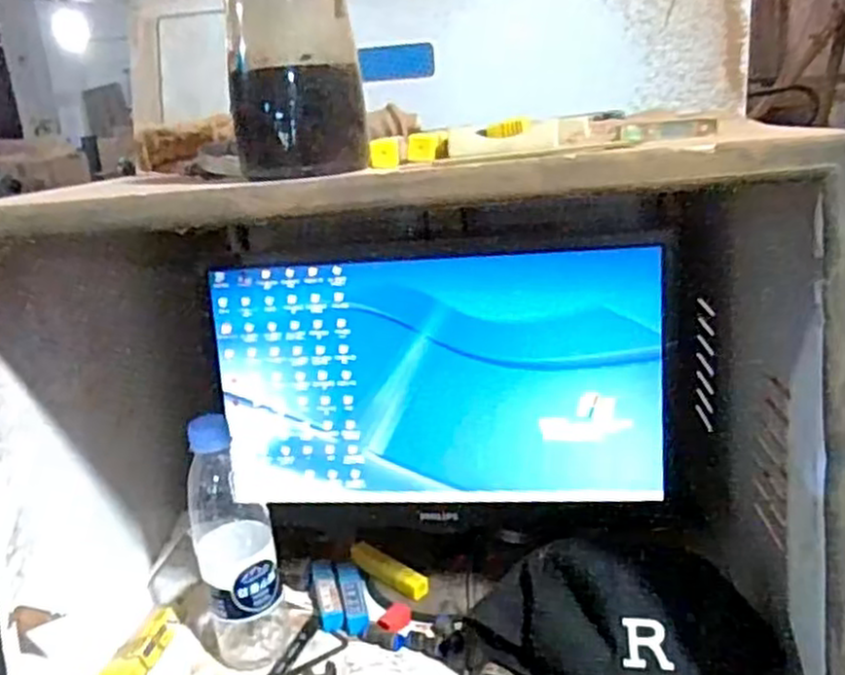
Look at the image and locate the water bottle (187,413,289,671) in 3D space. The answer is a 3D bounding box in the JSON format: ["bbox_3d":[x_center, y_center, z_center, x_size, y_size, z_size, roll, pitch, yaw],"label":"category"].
[{"bbox_3d":[-0.158,0.176,0.631,0.068,0.219,0.056,-11,19,-17],"label":"water bottle"}]

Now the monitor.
[{"bbox_3d":[0.014,0.055,0.699,0.407,0.261,0.052,-2,19,9],"label":"monitor"}]

